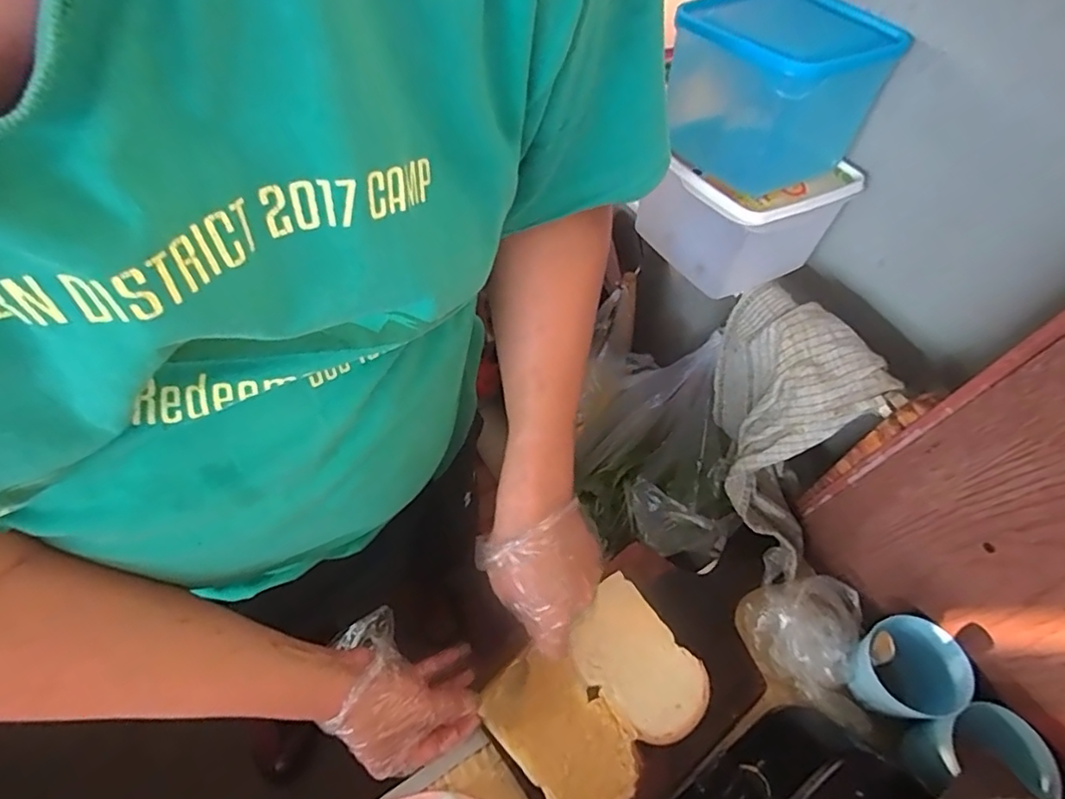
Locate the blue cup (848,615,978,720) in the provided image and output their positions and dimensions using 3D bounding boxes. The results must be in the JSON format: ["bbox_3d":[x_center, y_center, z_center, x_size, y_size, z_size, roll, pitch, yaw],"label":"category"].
[{"bbox_3d":[0.310,0.229,0.477,0.073,0.084,0.073,0,58,0],"label":"blue cup"}]

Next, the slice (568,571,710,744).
[{"bbox_3d":[0.092,0.236,0.507,0.086,0.009,0.130,-34,64,-19],"label":"slice"}]

